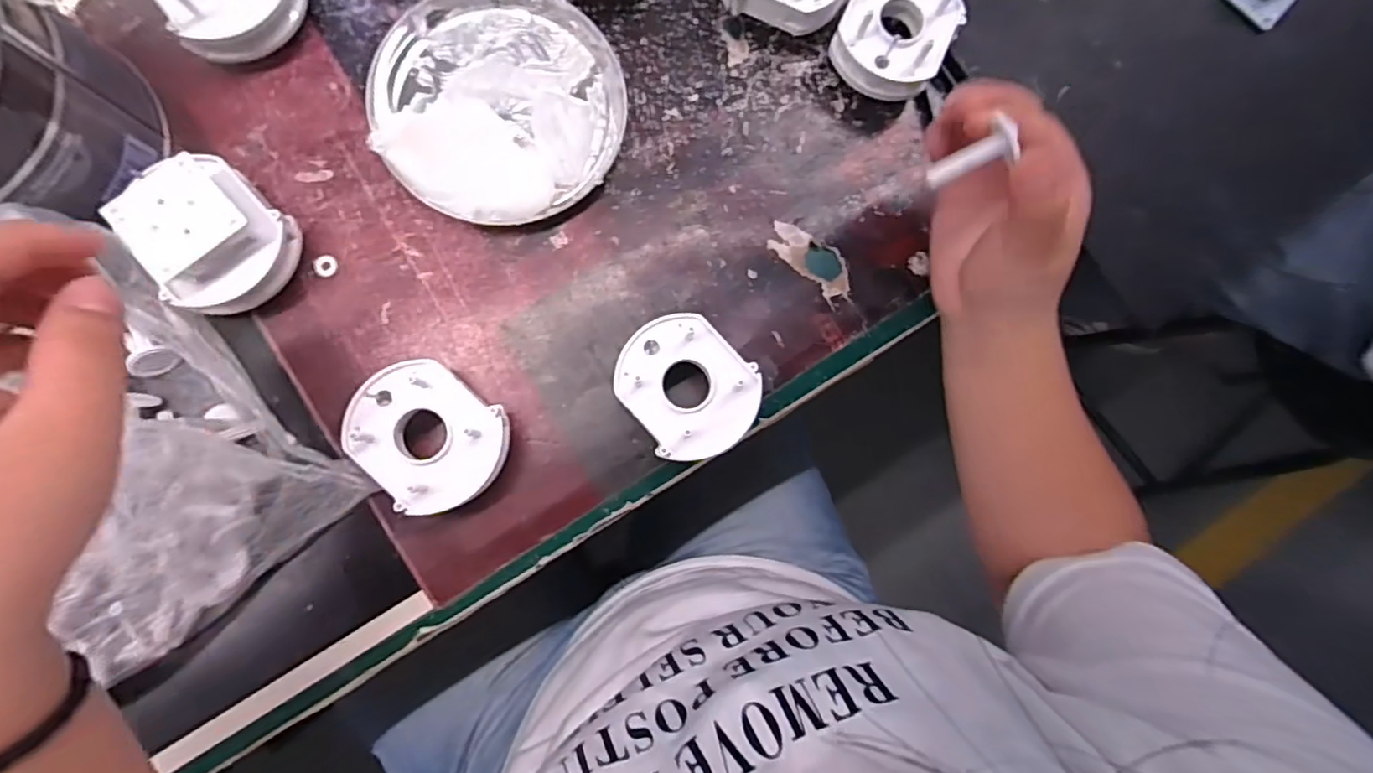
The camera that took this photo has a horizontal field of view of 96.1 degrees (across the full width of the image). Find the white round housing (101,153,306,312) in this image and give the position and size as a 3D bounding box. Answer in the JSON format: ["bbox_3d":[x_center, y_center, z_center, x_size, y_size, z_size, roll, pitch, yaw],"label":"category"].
[{"bbox_3d":[-0.221,-0.068,0.292,0.060,0.043,0.057,0,86,-7],"label":"white round housing"}]

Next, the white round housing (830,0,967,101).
[{"bbox_3d":[0.113,-0.190,0.338,0.061,0.037,0.061,0,86,-7],"label":"white round housing"}]

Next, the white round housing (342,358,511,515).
[{"bbox_3d":[-0.124,0.025,0.301,0.070,0.028,0.061,35,83,-3],"label":"white round housing"}]

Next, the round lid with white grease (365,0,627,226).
[{"bbox_3d":[-0.099,-0.151,0.322,0.129,0.021,0.125,0,86,-7],"label":"round lid with white grease"}]

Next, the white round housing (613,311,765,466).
[{"bbox_3d":[-0.002,0.001,0.314,0.071,0.029,0.060,42,82,-2],"label":"white round housing"}]

